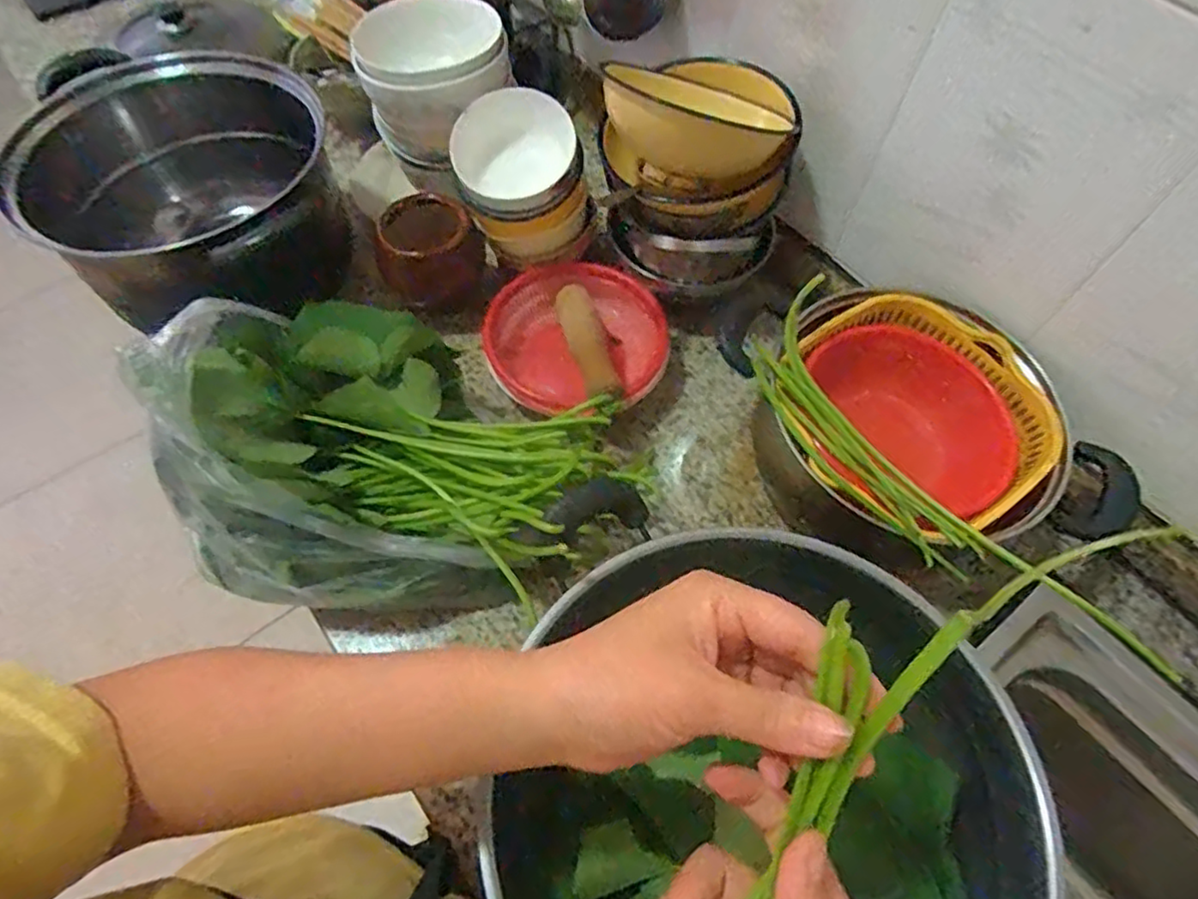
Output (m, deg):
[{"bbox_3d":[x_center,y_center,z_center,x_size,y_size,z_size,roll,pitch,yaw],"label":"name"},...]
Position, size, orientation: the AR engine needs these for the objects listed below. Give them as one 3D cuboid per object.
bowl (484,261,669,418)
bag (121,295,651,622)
[{"bbox_3d":[-0.020,-0.103,0.654,0.180,0.072,0.166,0,61,-1],"label":"bowl"},{"bbox_3d":[-0.152,0.009,0.502,0.324,0.144,0.239,17,62,9],"label":"bag"}]

